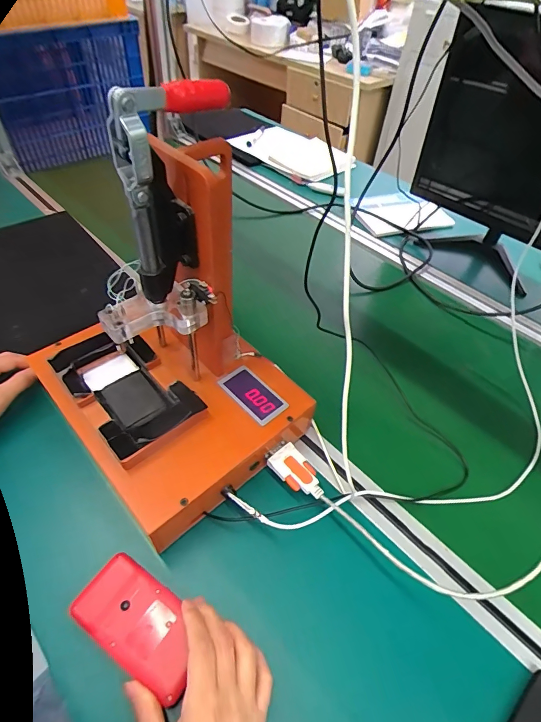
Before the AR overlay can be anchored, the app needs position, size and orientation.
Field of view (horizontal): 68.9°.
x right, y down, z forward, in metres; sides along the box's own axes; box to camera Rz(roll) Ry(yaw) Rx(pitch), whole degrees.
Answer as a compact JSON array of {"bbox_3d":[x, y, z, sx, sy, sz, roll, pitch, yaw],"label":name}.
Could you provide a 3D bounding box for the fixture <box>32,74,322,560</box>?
[{"bbox_3d":[-0.095,-0.045,0.361,0.209,0.315,0.232,-33,59,-29],"label":"fixture"}]

